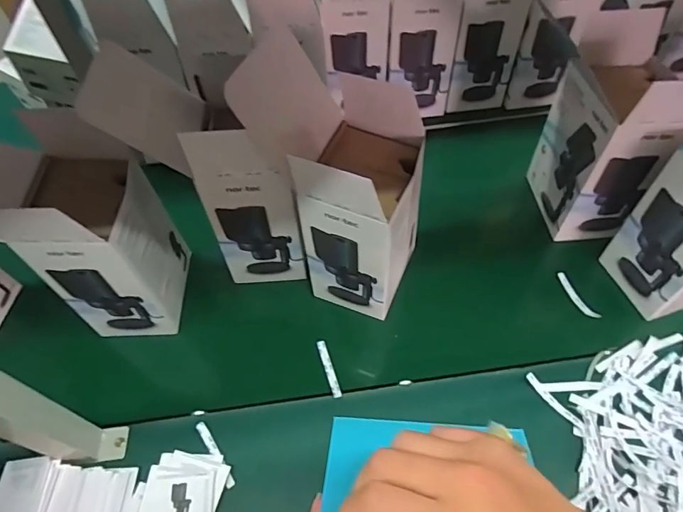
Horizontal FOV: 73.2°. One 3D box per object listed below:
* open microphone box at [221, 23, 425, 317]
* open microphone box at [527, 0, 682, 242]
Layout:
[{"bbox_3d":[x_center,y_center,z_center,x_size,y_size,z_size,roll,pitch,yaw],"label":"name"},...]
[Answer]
[{"bbox_3d":[0.001,-0.087,0.591,0.181,0.325,0.157,18,59,11],"label":"open microphone box"},{"bbox_3d":[0.381,-0.166,0.662,0.124,0.275,0.183,-2,57,-1],"label":"open microphone box"}]

